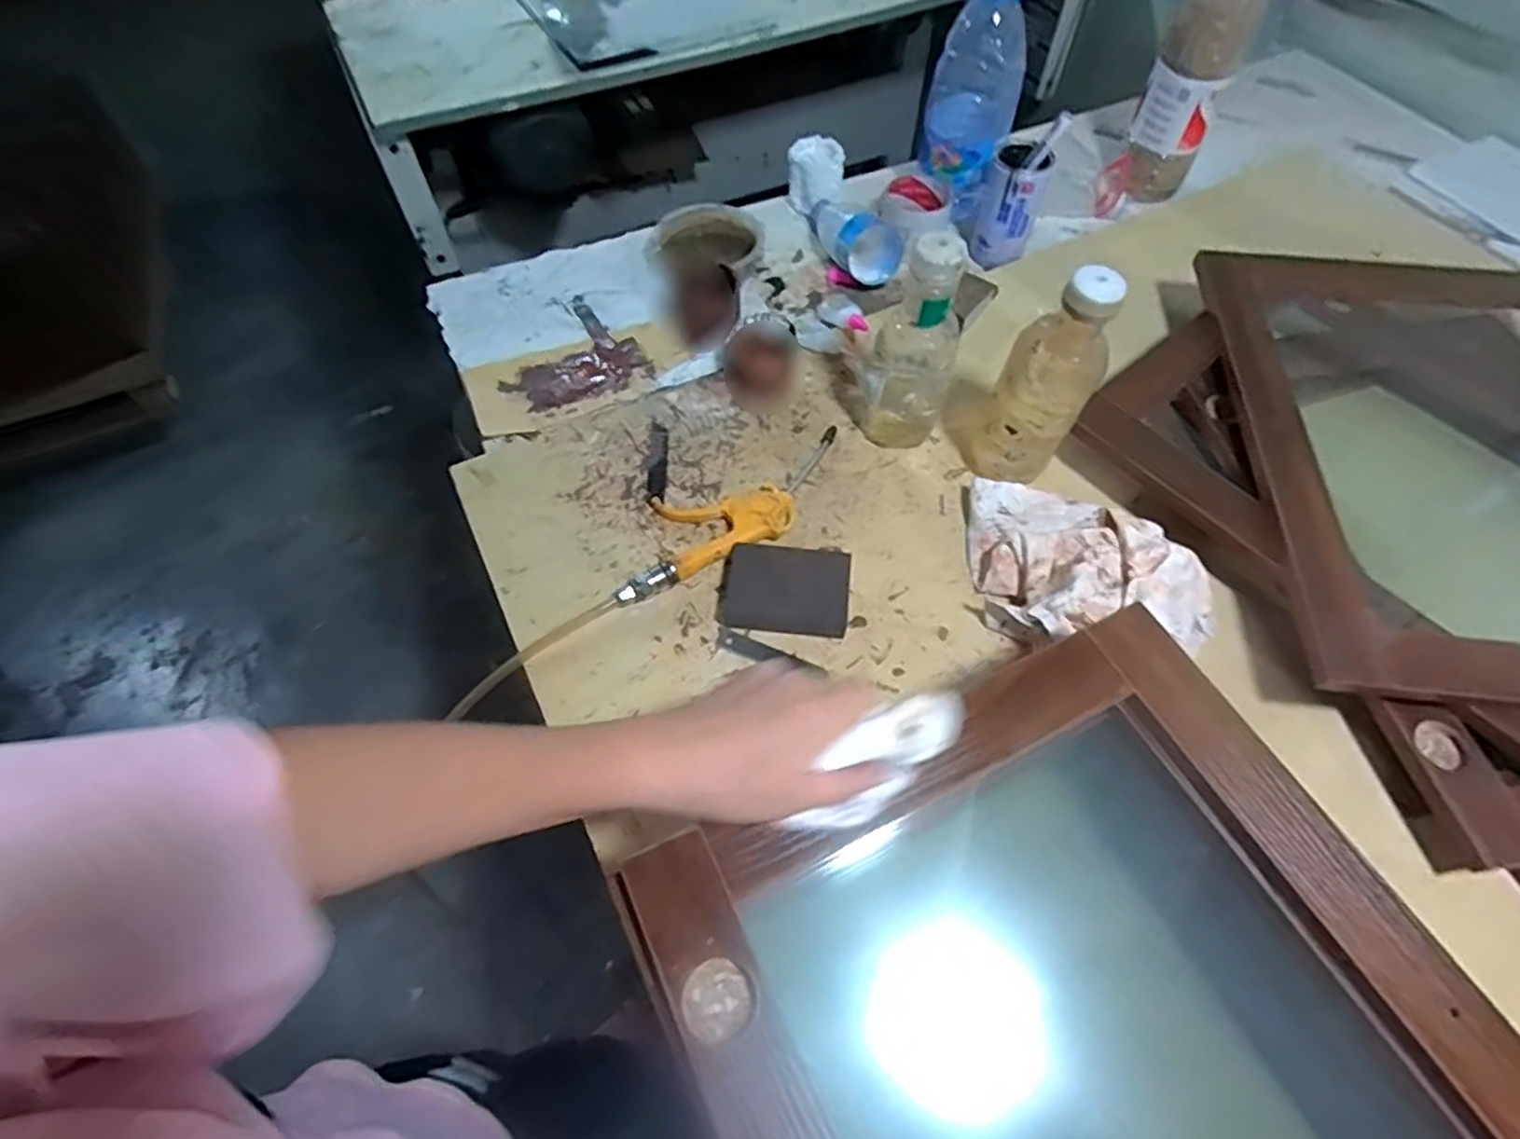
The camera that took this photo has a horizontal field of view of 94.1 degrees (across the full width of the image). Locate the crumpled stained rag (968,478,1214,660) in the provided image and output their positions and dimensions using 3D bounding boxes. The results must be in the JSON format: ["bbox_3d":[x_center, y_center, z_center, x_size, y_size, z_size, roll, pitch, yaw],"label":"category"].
[{"bbox_3d":[0.272,-0.008,0.583,0.173,0.062,0.180,-3,60,-1],"label":"crumpled stained rag"}]

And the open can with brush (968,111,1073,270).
[{"bbox_3d":[0.286,-0.422,0.797,0.069,0.134,0.071,15,61,10],"label":"open can with brush"}]

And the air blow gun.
[{"bbox_3d":[-0.024,-0.058,0.631,0.246,0.023,0.091,-27,63,-14],"label":"air blow gun"}]

